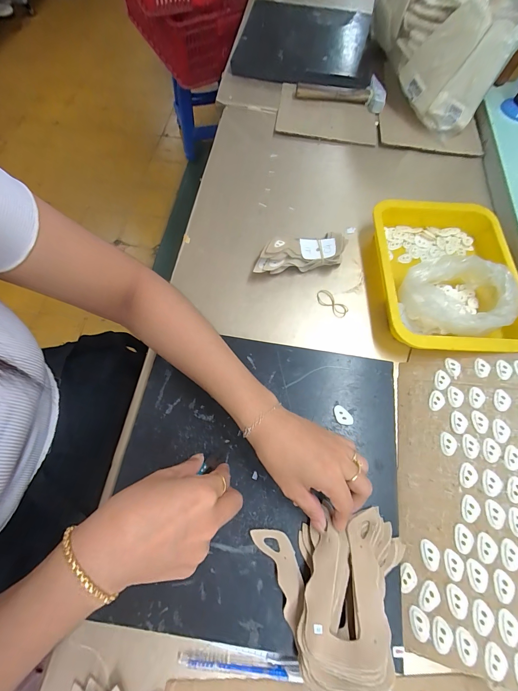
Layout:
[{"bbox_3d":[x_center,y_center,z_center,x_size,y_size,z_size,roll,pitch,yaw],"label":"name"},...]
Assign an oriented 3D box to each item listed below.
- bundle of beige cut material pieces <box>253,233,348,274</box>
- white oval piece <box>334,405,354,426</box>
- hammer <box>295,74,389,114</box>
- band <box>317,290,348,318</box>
[{"bbox_3d":[0.064,-0.140,0.443,0.141,0.041,0.044,-9,68,-6],"label":"bundle of beige cut material pieces"},{"bbox_3d":[0.100,0.084,0.346,0.016,0.004,0.026,-41,75,-17],"label":"white oval piece"},{"bbox_3d":[0.175,-0.539,0.627,0.185,0.046,0.058,9,67,1],"label":"hammer"},{"bbox_3d":[0.108,-0.063,0.430,0.052,0.004,0.023,42,72,14],"label":"band"}]

